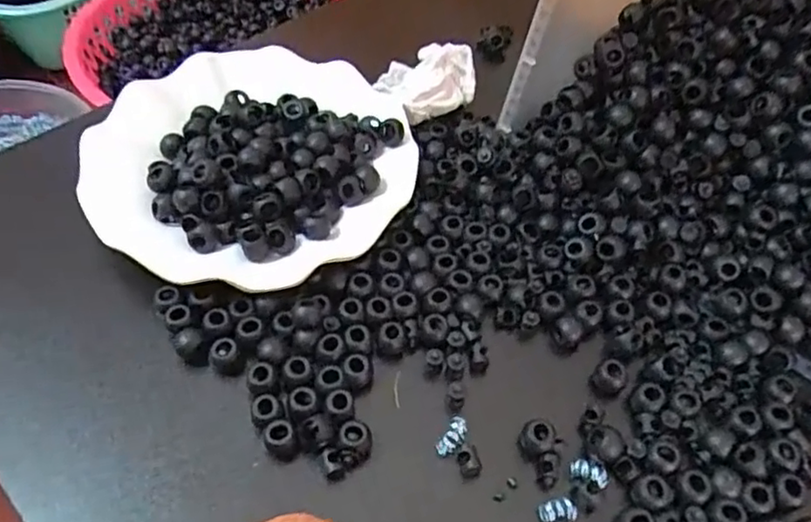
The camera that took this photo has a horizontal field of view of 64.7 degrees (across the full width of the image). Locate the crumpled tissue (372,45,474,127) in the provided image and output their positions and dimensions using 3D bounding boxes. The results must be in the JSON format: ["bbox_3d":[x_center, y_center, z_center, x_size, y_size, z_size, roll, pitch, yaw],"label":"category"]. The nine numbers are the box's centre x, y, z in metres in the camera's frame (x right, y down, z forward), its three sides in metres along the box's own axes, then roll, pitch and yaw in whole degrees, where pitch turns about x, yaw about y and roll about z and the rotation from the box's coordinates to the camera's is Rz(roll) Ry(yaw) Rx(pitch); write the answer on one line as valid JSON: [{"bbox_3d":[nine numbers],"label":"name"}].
[{"bbox_3d":[0.015,-0.115,0.404,0.055,0.025,0.045,-18,56,-16],"label":"crumpled tissue"}]

